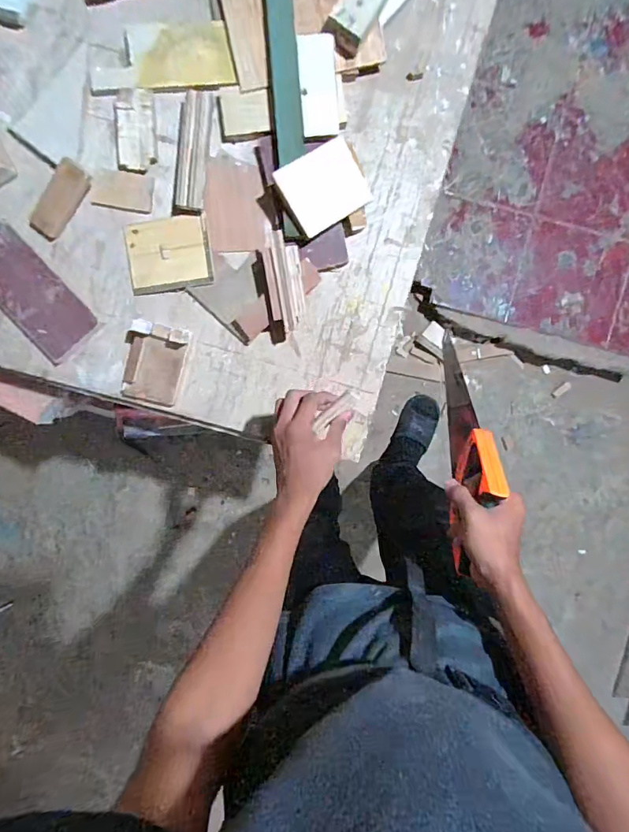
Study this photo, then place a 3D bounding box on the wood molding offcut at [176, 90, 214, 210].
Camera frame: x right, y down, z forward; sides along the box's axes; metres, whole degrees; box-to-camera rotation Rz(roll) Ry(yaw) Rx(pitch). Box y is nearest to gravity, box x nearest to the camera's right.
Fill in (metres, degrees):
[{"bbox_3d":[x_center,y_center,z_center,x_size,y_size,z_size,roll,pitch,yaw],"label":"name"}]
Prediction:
[{"bbox_3d":[-0.169,-0.370,0.618,0.039,0.015,0.155,7,95,-1],"label":"wood molding offcut"}]

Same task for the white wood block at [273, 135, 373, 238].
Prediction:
[{"bbox_3d":[0.014,-0.319,0.616,0.122,0.012,0.097,-36,108,-13],"label":"white wood block"}]

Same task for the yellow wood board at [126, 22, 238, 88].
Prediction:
[{"bbox_3d":[-0.186,-0.506,0.619,0.146,0.010,0.088,-1,96,-1],"label":"yellow wood board"}]

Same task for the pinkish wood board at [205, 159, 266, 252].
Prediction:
[{"bbox_3d":[-0.116,-0.308,0.656,0.087,0.013,0.131,-4,93,-29],"label":"pinkish wood board"}]

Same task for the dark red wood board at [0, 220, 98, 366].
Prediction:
[{"bbox_3d":[-0.413,-0.176,0.642,0.096,0.014,0.185,-40,103,4],"label":"dark red wood board"}]

